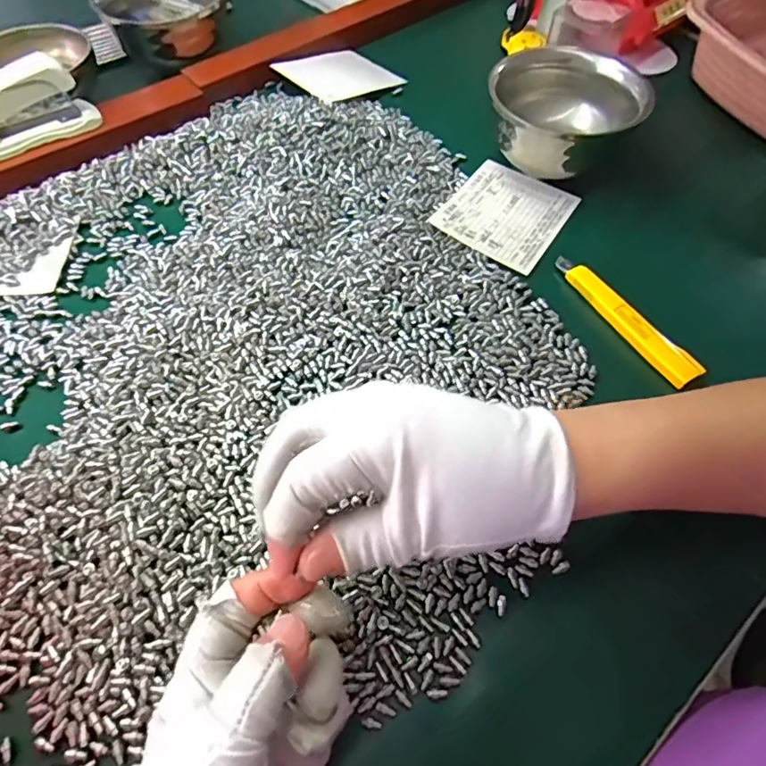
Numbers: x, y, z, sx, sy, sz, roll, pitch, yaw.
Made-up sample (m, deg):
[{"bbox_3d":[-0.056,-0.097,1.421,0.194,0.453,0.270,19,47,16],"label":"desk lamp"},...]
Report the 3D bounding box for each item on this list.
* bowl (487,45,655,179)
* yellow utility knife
[{"bbox_3d":[0.149,-0.219,0.431,0.118,0.071,0.118,0,59,-1],"label":"bowl"},{"bbox_3d":[0.168,-0.048,0.359,0.020,0.012,0.126,-26,63,-16],"label":"yellow utility knife"}]

